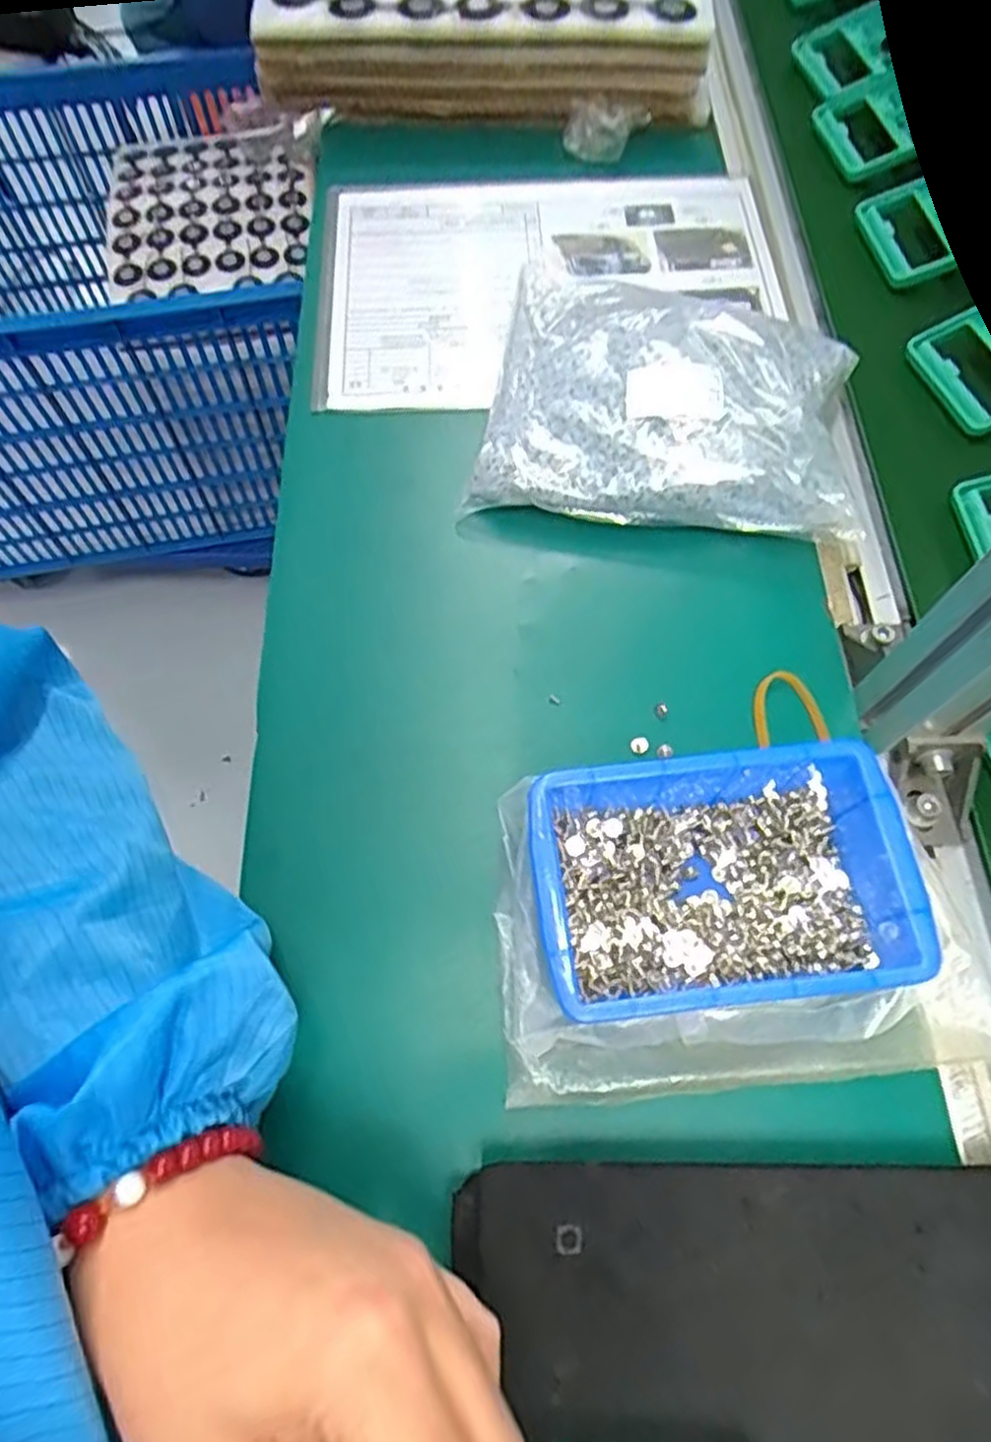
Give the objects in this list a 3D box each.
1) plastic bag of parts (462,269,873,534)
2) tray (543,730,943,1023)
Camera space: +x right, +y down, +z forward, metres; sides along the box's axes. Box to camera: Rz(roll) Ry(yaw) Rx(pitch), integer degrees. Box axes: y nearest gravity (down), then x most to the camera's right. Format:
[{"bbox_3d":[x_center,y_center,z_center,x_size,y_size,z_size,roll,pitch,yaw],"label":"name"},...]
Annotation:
[{"bbox_3d":[0.102,-0.196,0.447,0.210,0.050,0.184,7,66,5],"label":"plastic bag of parts"},{"bbox_3d":[0.092,0.068,0.325,0.148,0.049,0.107,-7,66,-1],"label":"tray"}]

